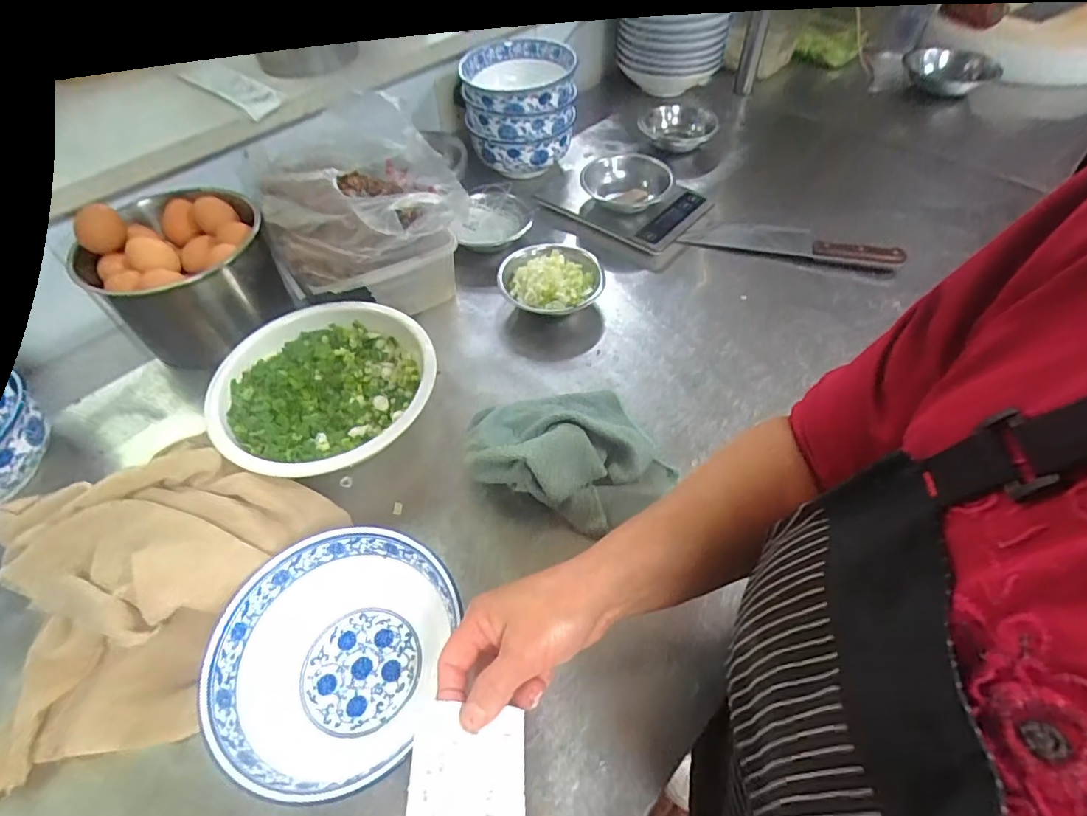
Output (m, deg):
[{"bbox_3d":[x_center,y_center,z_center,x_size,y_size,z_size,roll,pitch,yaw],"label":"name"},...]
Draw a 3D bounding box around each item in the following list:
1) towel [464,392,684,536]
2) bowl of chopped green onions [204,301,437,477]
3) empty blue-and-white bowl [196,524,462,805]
[{"bbox_3d":[0.023,0.040,0.517,0.179,0.070,0.154,-24,56,-16],"label":"towel"},{"bbox_3d":[-0.235,-0.020,0.571,0.212,0.063,0.213,-2,54,2],"label":"bowl of chopped green onions"},{"bbox_3d":[-0.148,0.186,0.404,0.164,0.080,0.173,-1,53,1],"label":"empty blue-and-white bowl"}]

